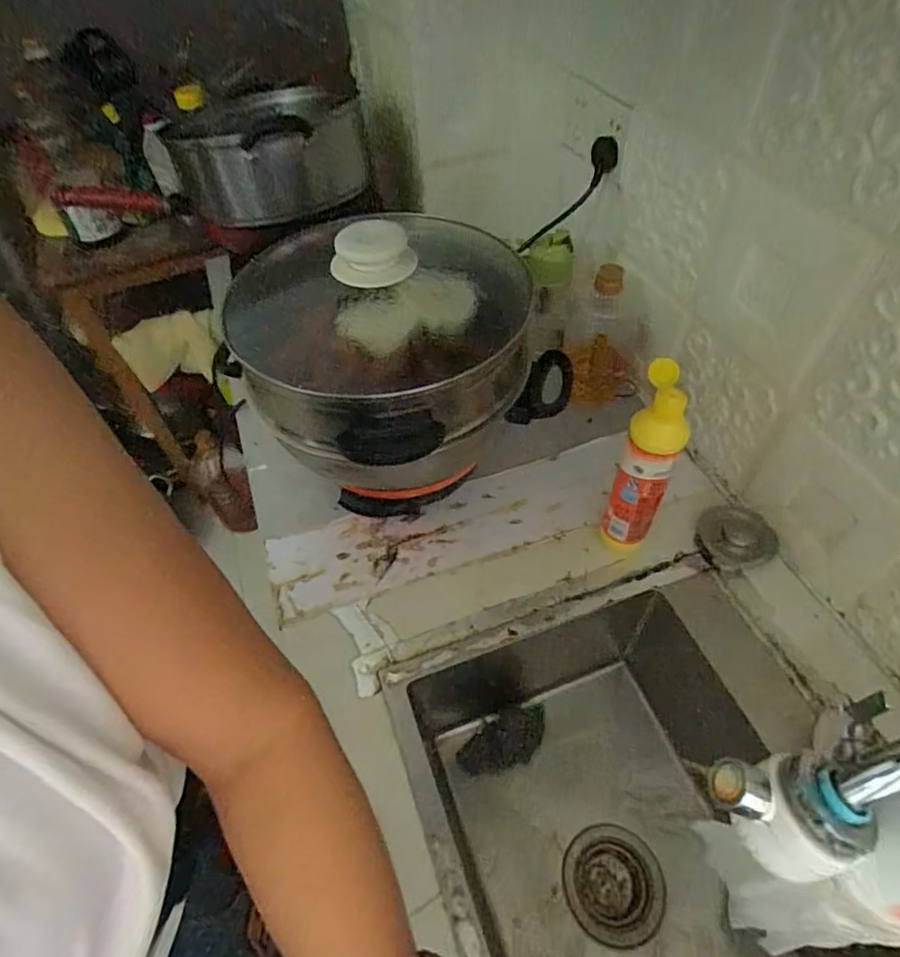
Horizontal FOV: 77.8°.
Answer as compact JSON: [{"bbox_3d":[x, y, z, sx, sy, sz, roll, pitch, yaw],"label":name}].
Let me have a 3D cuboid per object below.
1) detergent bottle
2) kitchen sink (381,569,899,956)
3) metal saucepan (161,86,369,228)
[{"bbox_3d":[0.203,-0.003,0.584,0.057,0.243,0.049,25,58,22],"label":"detergent bottle"},{"bbox_3d":[0.187,0.381,0.575,0.377,0.213,0.437,-16,53,-9],"label":"kitchen sink"},{"bbox_3d":[-0.276,-0.510,0.864,0.287,0.121,0.259,7,53,9],"label":"metal saucepan"}]

